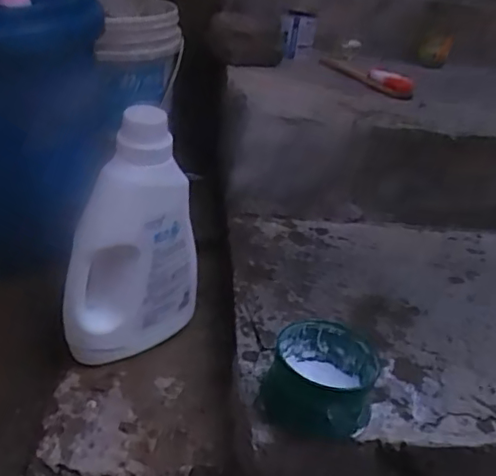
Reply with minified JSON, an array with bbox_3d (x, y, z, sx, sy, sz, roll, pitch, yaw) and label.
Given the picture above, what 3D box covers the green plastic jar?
[{"bbox_3d":[0.074,0.140,0.591,0.100,0.072,0.097,6,31,-3],"label":"green plastic jar"}]

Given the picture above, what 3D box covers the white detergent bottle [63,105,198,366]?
[{"bbox_3d":[-0.129,0.010,0.677,0.084,0.279,0.141,21,33,21],"label":"white detergent bottle"}]

